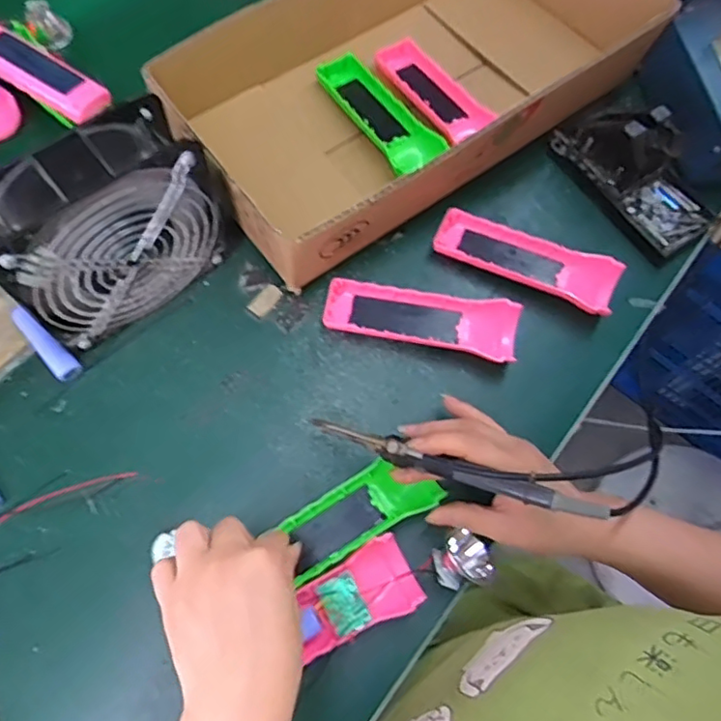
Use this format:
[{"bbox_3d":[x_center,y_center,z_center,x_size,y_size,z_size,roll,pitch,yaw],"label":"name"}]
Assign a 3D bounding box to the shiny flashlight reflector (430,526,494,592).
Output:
[{"bbox_3d":[0.069,0.137,0.406,0.035,0.027,0.034,-20,72,-10],"label":"shiny flashlight reflector"}]

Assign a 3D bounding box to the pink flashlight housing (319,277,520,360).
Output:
[{"bbox_3d":[0.049,-0.032,0.482,0.155,0.028,0.047,9,69,1],"label":"pink flashlight housing"}]

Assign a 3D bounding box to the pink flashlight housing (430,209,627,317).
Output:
[{"bbox_3d":[0.140,-0.086,0.505,0.153,0.026,0.046,25,70,6],"label":"pink flashlight housing"}]

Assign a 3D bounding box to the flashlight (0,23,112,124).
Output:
[{"bbox_3d":[-0.304,-0.268,0.524,0.163,0.030,0.046,29,71,8],"label":"flashlight"}]

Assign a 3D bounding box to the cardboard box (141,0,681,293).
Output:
[{"bbox_3d":[0.044,-0.262,0.533,0.417,0.085,0.240,-36,75,-14],"label":"cardboard box"}]

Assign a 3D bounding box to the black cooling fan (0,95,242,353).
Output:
[{"bbox_3d":[-0.172,-0.093,0.425,0.158,0.153,0.060,-36,75,-15],"label":"black cooling fan"}]

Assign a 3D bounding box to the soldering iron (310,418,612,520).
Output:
[{"bbox_3d":[0.055,0.066,0.378,0.193,0.024,0.014,15,68,22],"label":"soldering iron"}]

